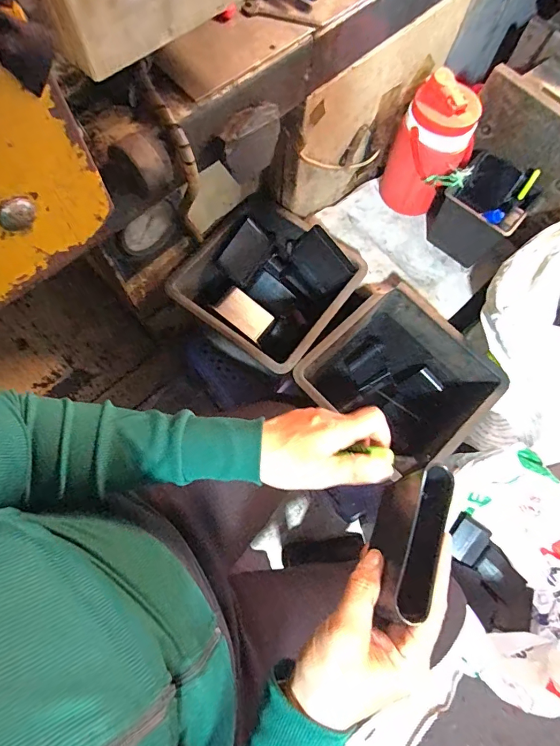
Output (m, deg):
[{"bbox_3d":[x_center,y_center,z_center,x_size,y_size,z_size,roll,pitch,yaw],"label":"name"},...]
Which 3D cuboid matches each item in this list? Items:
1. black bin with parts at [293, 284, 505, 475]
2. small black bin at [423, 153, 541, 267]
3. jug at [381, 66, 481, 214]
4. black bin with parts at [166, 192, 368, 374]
[{"bbox_3d":[0.195,0.029,0.759,0.266,0.206,0.264,42,74,11],"label":"black bin with parts"},{"bbox_3d":[0.359,-0.294,0.749,0.143,0.127,0.128,36,73,9],"label":"small black bin"},{"bbox_3d":[0.269,-0.386,0.737,0.135,0.202,0.110,37,74,10],"label":"jug"},{"bbox_3d":[-0.023,-0.151,0.762,0.264,0.131,0.263,36,75,9],"label":"black bin with parts"}]

